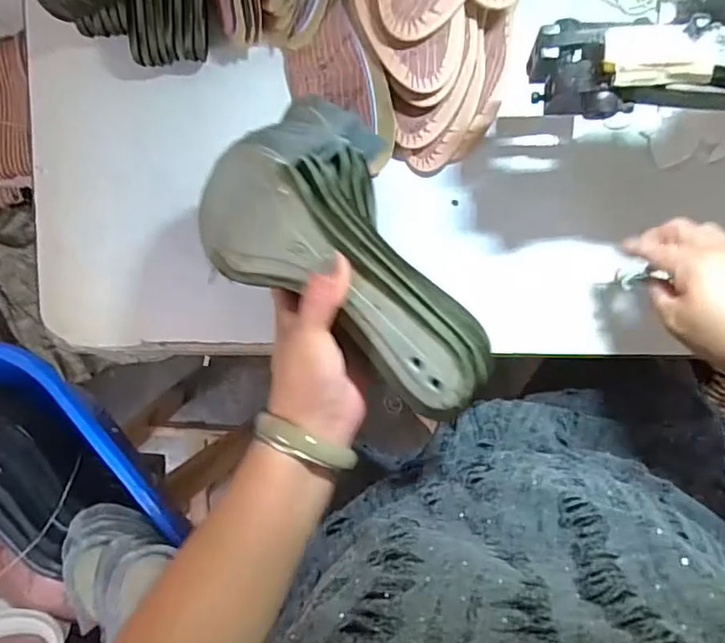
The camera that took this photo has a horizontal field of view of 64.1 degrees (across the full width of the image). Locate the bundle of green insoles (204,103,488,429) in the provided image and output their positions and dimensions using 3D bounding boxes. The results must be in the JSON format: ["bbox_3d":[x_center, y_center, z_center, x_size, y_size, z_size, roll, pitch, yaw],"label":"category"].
[{"bbox_3d":[-0.009,-0.039,0.377,0.122,0.090,0.229,-40,80,8],"label":"bundle of green insoles"}]

